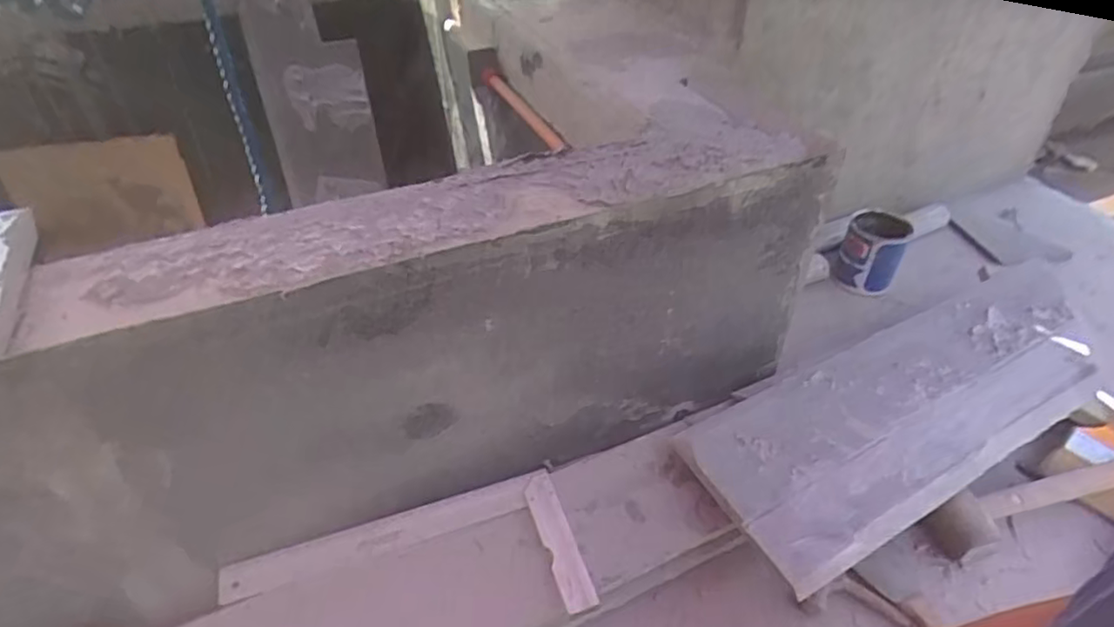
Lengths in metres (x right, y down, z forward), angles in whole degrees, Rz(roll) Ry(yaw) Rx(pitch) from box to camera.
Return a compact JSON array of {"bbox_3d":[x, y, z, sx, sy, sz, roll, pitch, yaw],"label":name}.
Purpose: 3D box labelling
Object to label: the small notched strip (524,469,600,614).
[{"bbox_3d":[0.001,0.240,0.678,0.032,0.010,0.152,-13,43,-16],"label":"small notched strip"}]

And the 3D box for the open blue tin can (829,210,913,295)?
[{"bbox_3d":[0.554,-0.112,1.116,0.100,0.133,0.096,1,41,-1],"label":"open blue tin can"}]

